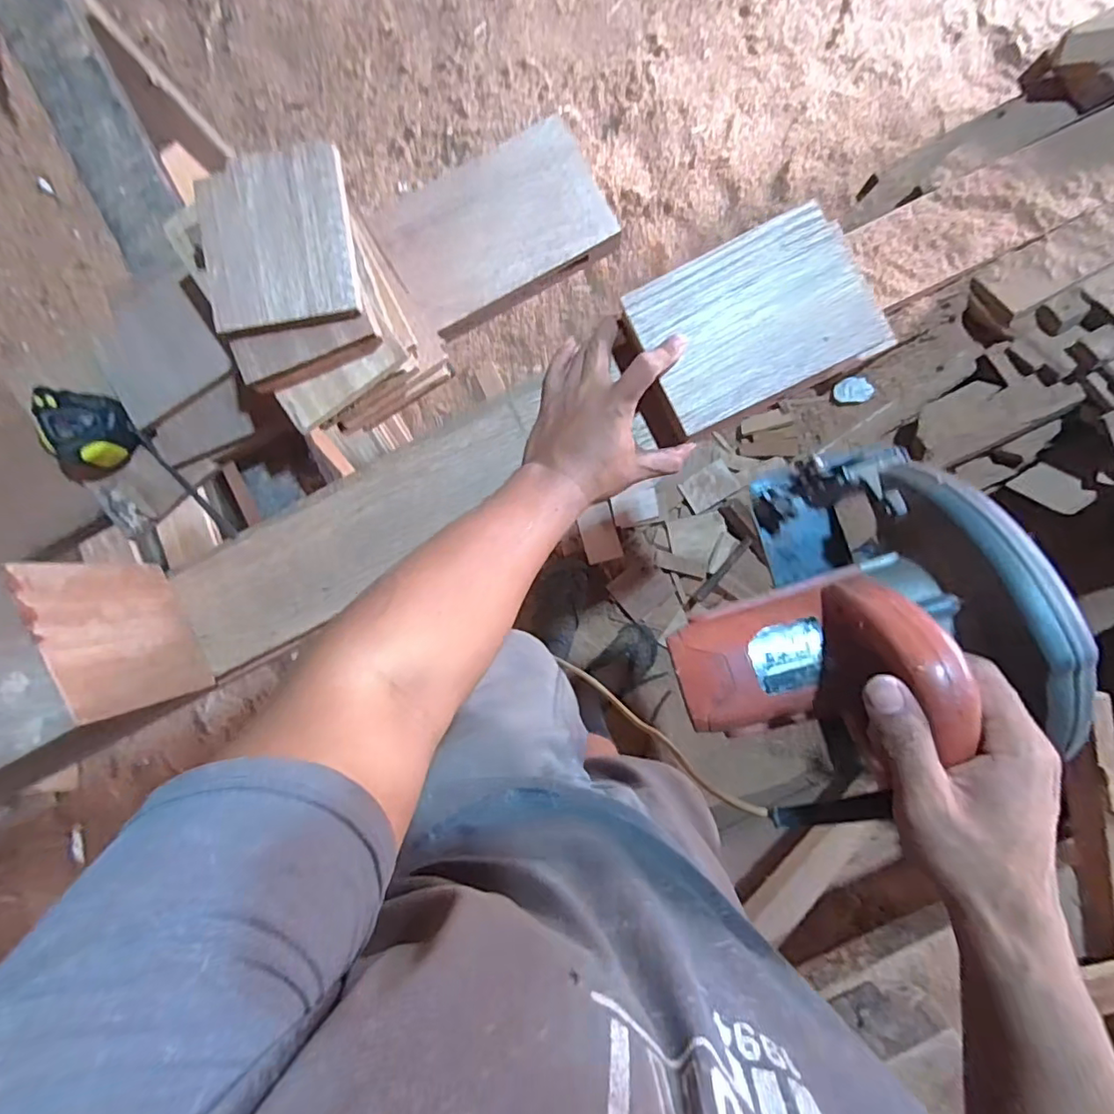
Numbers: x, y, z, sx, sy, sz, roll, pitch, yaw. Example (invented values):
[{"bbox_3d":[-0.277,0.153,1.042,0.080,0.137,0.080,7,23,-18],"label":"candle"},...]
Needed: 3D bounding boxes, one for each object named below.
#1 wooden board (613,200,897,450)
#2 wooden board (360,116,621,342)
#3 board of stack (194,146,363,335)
[{"bbox_3d":[0.157,-0.195,0.487,0.206,0.035,0.135,-26,90,3],"label":"wooden board"},{"bbox_3d":[-0.062,-0.318,0.547,0.202,0.020,0.140,-30,89,3],"label":"wooden board"},{"bbox_3d":[-0.206,-0.233,0.422,0.106,0.011,0.123,-9,91,3],"label":"board of stack"}]

